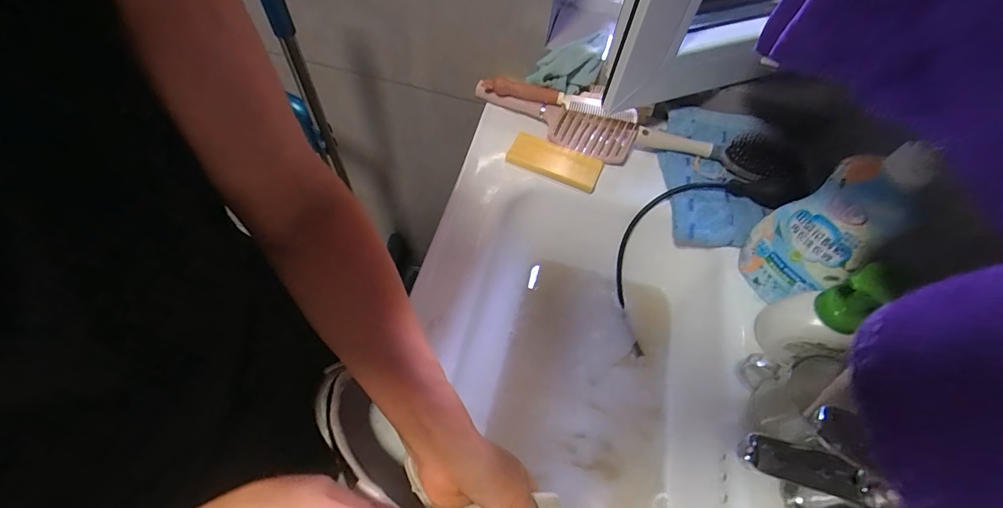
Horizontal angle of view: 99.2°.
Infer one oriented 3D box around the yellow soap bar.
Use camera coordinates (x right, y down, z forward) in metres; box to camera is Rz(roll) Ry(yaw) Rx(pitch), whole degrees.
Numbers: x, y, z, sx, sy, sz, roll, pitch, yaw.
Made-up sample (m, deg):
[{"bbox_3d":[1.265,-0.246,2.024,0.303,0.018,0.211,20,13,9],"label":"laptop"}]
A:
[{"bbox_3d":[0.082,-0.143,0.655,0.141,0.018,0.062,25,61,10],"label":"yellow soap bar"}]

